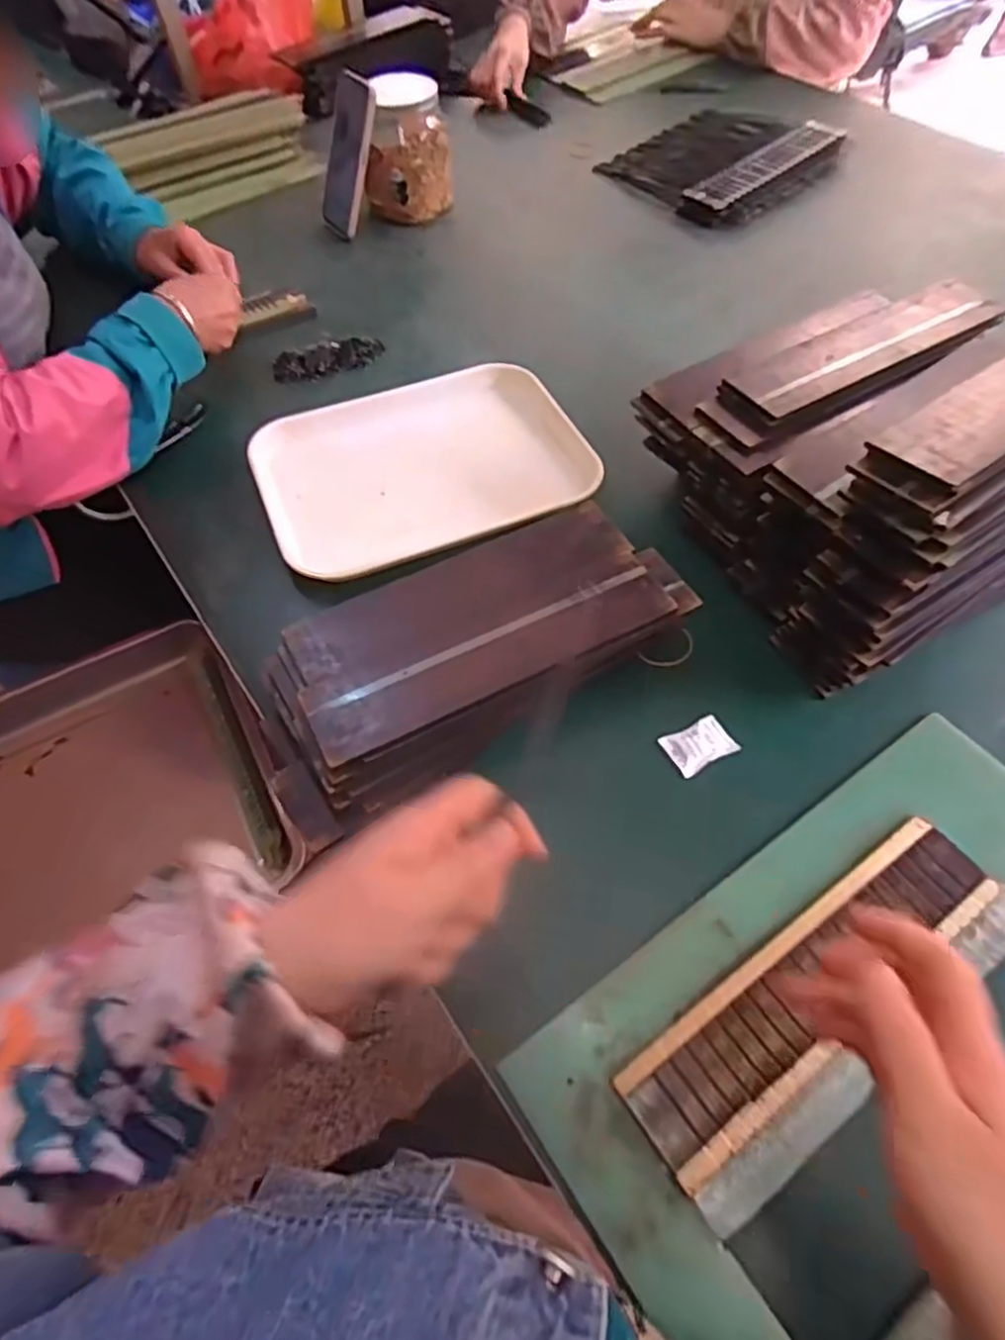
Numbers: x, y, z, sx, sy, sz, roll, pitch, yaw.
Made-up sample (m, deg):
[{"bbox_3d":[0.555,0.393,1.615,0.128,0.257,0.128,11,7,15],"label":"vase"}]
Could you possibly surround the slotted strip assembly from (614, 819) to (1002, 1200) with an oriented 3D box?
[{"bbox_3d":[0.187,0.183,0.411,0.262,0.006,0.063,-33,61,-18],"label":"slotted strip assembly"}]

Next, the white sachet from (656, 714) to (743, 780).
[{"bbox_3d":[0.144,0.056,0.513,0.048,0.006,0.033,-24,59,-14],"label":"white sachet"}]

